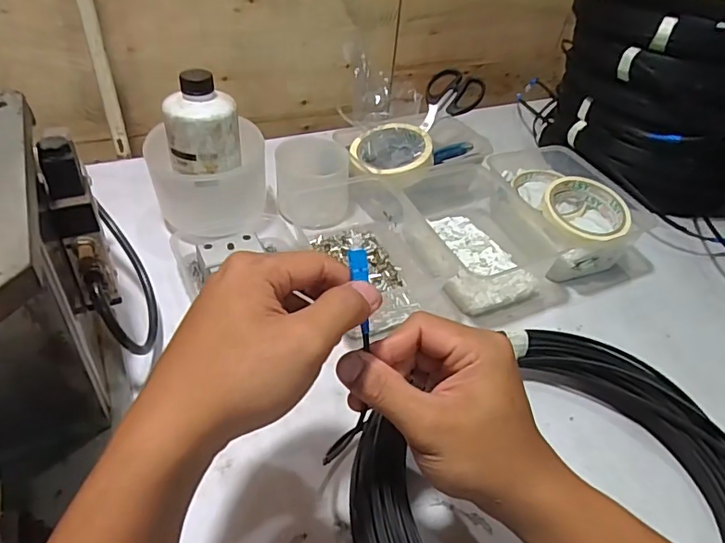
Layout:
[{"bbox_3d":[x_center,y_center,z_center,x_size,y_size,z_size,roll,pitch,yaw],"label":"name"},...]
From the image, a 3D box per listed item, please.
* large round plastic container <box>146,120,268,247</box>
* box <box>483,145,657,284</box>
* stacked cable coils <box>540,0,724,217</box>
[{"bbox_3d":[-0.164,-0.100,0.570,0.096,0.106,0.104,3,41,-3],"label":"large round plastic container"},{"bbox_3d":[0.228,-0.069,0.606,0.115,0.074,0.156,-12,44,-19],"label":"box"},{"bbox_3d":[0.412,-0.246,0.698,0.283,0.189,0.266,3,41,-3],"label":"stacked cable coils"}]

